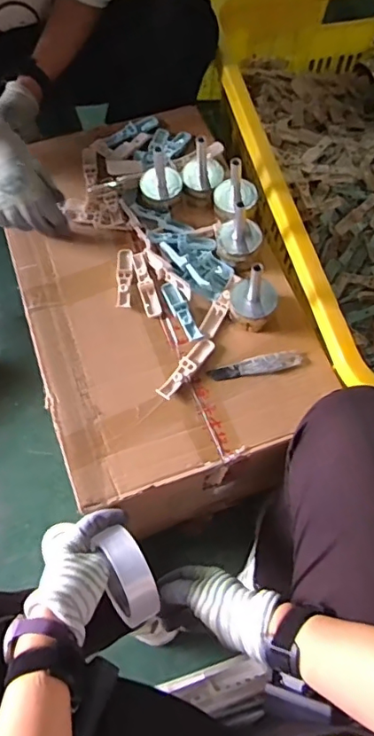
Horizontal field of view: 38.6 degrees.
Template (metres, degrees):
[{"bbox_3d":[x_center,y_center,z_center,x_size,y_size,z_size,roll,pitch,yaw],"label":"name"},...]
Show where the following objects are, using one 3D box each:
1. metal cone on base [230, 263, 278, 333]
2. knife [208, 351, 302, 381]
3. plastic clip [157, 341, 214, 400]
[{"bbox_3d":[0.085,-0.093,0.666,0.058,0.089,0.056,12,67,4],"label":"metal cone on base"},{"bbox_3d":[0.089,-0.002,0.682,0.119,0.010,0.024,-8,68,-3],"label":"knife"},{"bbox_3d":[0.000,-0.001,0.671,0.019,0.012,0.097,37,73,13],"label":"plastic clip"}]

